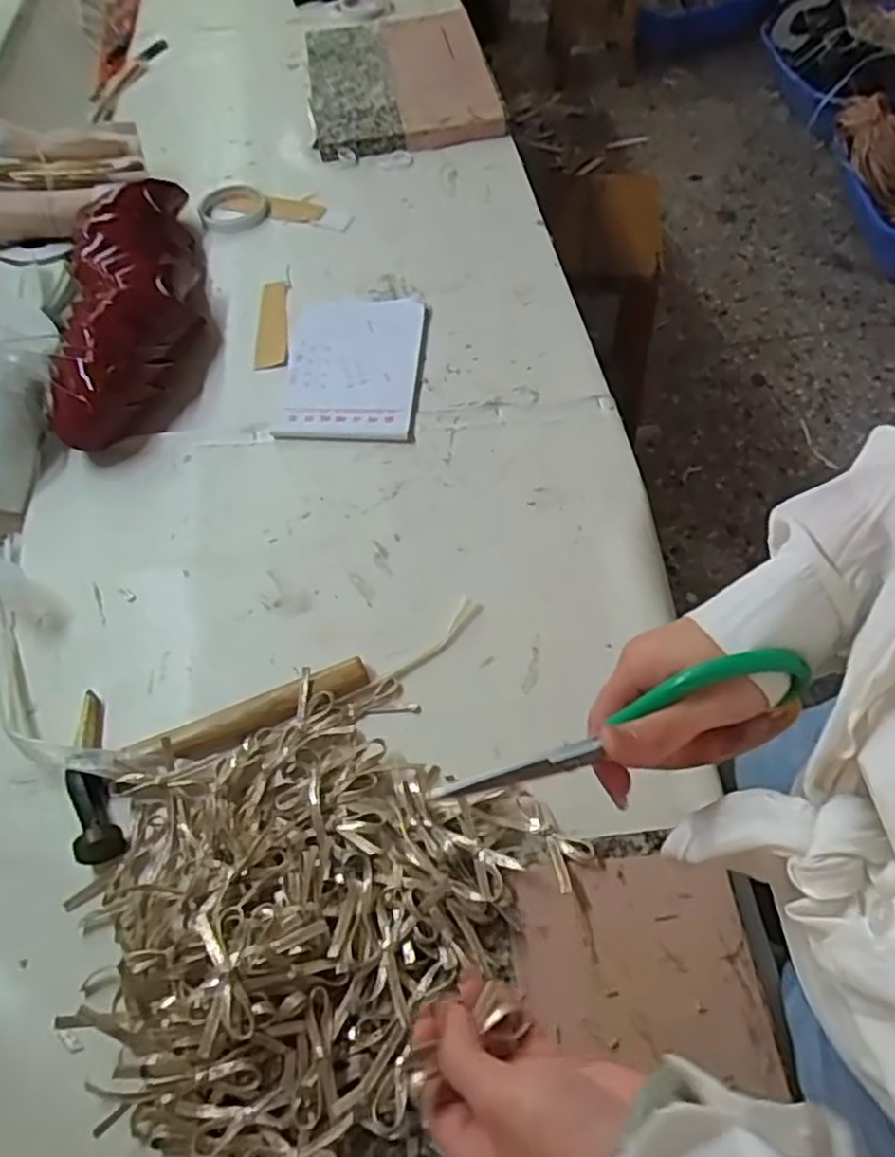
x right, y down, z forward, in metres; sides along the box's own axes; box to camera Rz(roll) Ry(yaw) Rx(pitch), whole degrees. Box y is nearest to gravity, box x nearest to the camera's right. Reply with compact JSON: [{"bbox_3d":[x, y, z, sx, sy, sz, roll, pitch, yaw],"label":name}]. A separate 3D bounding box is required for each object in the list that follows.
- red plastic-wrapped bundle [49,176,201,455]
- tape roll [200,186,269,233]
[{"bbox_3d":[-0.369,-0.332,0.846,0.143,0.094,0.434,-13,57,-5],"label":"red plastic-wrapped bundle"},{"bbox_3d":[-0.300,-0.519,1.027,0.095,0.016,0.098,-1,56,2],"label":"tape roll"}]

